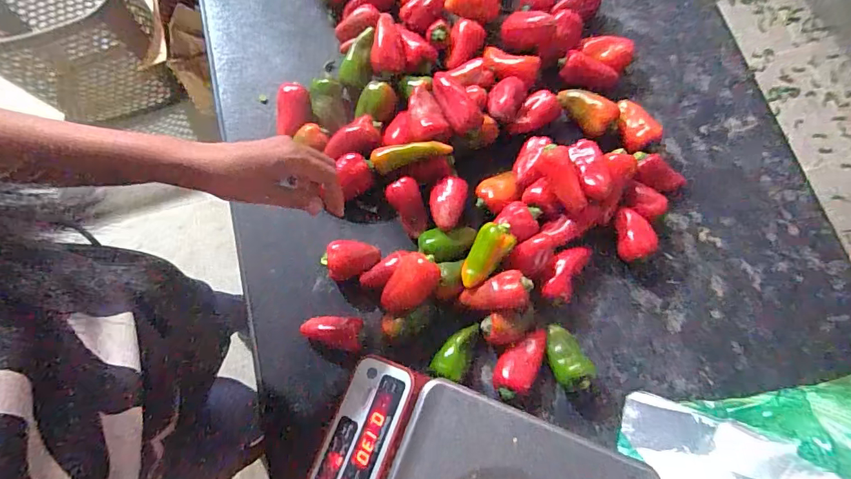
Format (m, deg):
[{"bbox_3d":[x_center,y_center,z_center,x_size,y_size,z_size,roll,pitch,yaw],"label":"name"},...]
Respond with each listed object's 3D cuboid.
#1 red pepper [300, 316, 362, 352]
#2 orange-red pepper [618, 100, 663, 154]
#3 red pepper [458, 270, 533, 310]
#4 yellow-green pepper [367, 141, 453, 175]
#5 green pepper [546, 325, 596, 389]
[{"bbox_3d":[-0.109,0.111,0.539,0.068,0.025,0.037,4,75,1],"label":"red pepper"},{"bbox_3d":[0.279,-0.149,0.608,0.051,0.034,0.079,-10,75,-2],"label":"orange-red pepper"},{"bbox_3d":[0.080,0.059,0.523,0.078,0.031,0.041,0,74,1],"label":"red pepper"},{"bbox_3d":[-0.021,-0.106,0.570,0.101,0.033,0.023,-12,74,-3],"label":"yellow-green pepper"},{"bbox_3d":[0.158,0.134,0.521,0.039,0.035,0.069,-27,77,-7],"label":"green pepper"}]

